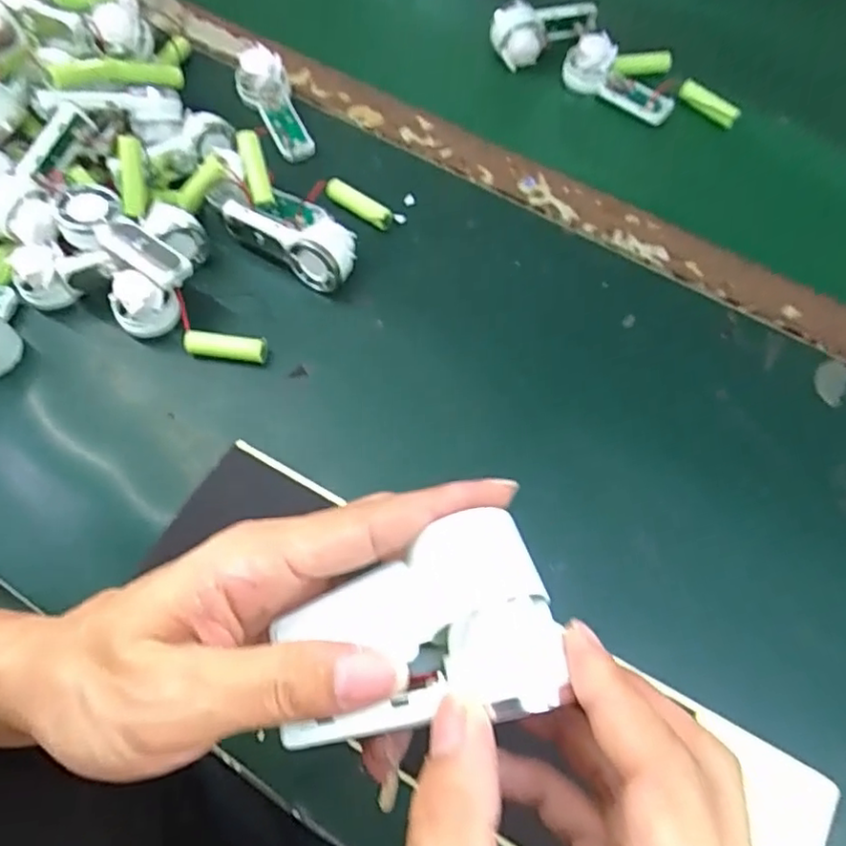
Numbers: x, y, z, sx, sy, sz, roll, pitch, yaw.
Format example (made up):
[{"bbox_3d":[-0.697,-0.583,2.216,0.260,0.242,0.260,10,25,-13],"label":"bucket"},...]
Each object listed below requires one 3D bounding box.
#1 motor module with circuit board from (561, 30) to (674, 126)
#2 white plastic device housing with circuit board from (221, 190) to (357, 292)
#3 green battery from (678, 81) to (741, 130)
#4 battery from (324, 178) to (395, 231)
[{"bbox_3d":[0.151,-0.265,0.489,0.088,0.030,0.029,39,73,14],"label":"motor module with circuit board"},{"bbox_3d":[-0.087,-0.128,0.436,0.090,0.029,0.051,41,72,16],"label":"white plastic device housing with circuit board"},{"bbox_3d":[0.219,-0.244,0.489,0.049,0.016,0.014,31,70,-5],"label":"green battery"},{"bbox_3d":[-0.046,-0.157,0.459,0.053,0.014,0.017,36,71,14],"label":"battery"}]

